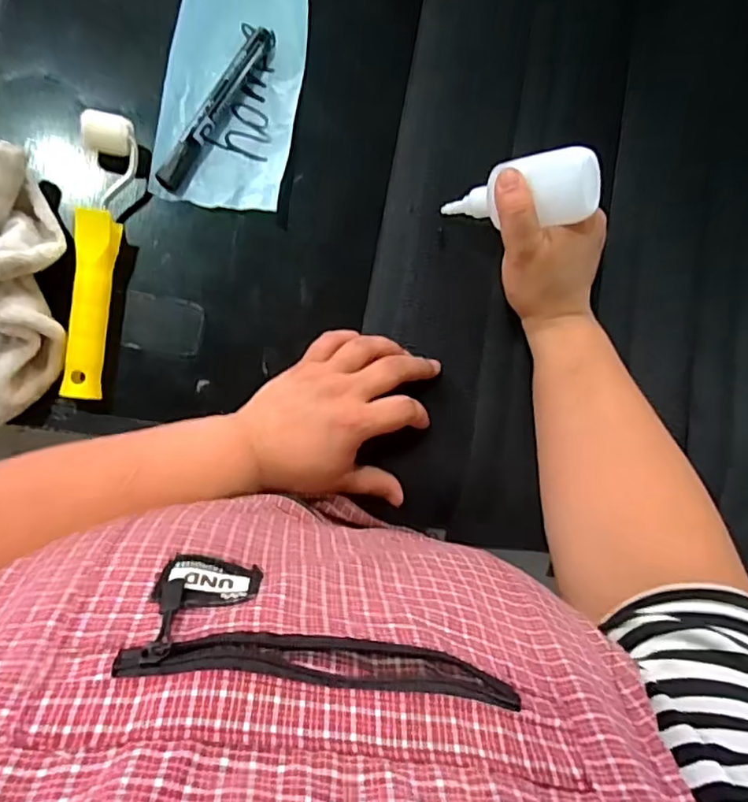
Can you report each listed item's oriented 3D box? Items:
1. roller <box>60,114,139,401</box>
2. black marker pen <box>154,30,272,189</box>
[{"bbox_3d":[-0.195,-0.100,0.406,0.034,0.034,0.196,4,90,-5],"label":"roller"},{"bbox_3d":[-0.121,-0.224,0.433,0.015,0.014,0.147,31,87,-5],"label":"black marker pen"}]

